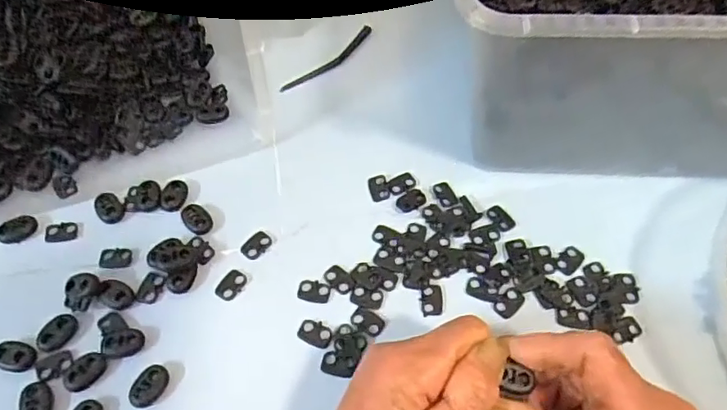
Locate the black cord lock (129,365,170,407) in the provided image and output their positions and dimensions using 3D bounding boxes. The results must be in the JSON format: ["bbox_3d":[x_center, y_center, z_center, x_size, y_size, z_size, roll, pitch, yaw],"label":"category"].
[{"bbox_3d":[-0.111,0.093,0.291,0.015,0.005,0.022,25,64,13],"label":"black cord lock"}]

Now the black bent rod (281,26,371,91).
[{"bbox_3d":[-0.023,-0.105,0.411,0.015,0.008,0.088,40,68,19],"label":"black bent rod"}]

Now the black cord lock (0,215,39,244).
[{"bbox_3d":[-0.206,0.014,0.334,0.022,0.005,0.015,-26,64,-14],"label":"black cord lock"}]

